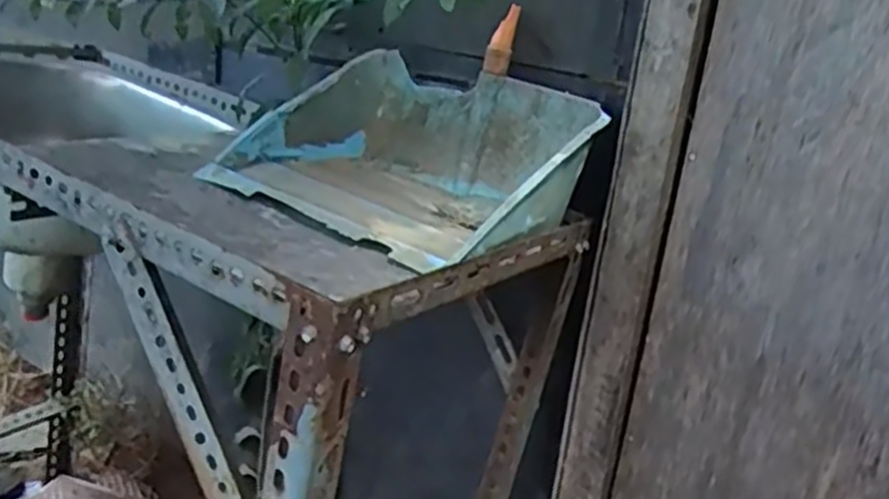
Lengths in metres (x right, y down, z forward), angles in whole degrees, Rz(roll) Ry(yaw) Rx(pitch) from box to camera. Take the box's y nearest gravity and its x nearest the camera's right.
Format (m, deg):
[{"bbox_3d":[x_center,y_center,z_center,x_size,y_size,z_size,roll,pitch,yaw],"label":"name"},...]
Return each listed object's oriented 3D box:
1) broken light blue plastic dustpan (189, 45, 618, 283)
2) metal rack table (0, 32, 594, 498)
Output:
[{"bbox_3d":[-0.032,-0.094,0.768,0.292,0.125,0.260,18,22,29],"label":"broken light blue plastic dustpan"},{"bbox_3d":[-0.415,0.182,0.977,1.006,0.747,0.445,18,23,30],"label":"metal rack table"}]

